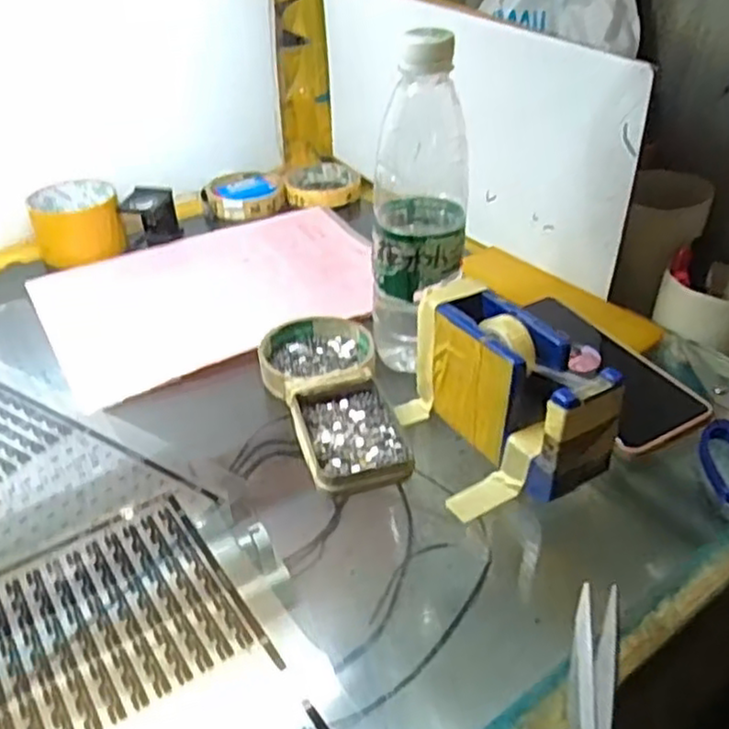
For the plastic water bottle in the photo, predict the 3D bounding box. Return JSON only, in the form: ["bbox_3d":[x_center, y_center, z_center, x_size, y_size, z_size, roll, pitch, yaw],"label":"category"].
[{"bbox_3d":[0.036,-0.100,0.476,0.062,0.218,0.063,3,36,6],"label":"plastic water bottle"}]

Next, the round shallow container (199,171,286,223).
[{"bbox_3d":[-0.131,-0.185,0.776,0.087,0.020,0.082,-6,36,-7],"label":"round shallow container"}]

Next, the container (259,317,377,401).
[{"bbox_3d":[-0.035,-0.006,0.521,0.081,0.019,0.079,-1,36,0],"label":"container"}]

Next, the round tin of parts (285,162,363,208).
[{"bbox_3d":[-0.046,-0.204,0.802,0.082,0.016,0.099,-1,36,-1],"label":"round tin of parts"}]

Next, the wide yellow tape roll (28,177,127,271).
[{"bbox_3d":[-0.273,-0.137,0.679,0.078,0.049,0.078,-13,38,-16],"label":"wide yellow tape roll"}]

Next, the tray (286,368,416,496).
[{"bbox_3d":[-0.009,0.042,0.454,0.064,0.014,0.094,-11,37,-13],"label":"tray"}]

